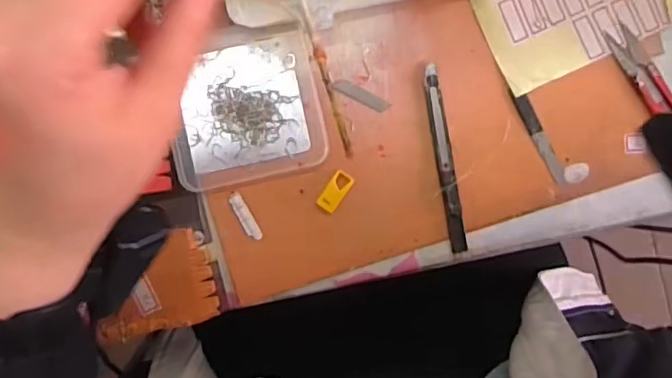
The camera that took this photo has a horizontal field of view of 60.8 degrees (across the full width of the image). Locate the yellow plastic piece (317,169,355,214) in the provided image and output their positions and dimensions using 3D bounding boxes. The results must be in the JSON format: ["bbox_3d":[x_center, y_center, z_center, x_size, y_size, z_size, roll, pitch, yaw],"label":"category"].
[{"bbox_3d":[0.000,0.002,0.402,0.015,0.004,0.031,37,77,-8],"label":"yellow plastic piece"}]

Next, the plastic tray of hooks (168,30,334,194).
[{"bbox_3d":[-0.065,-0.055,0.408,0.105,0.011,0.099,-11,90,-1],"label":"plastic tray of hooks"}]

